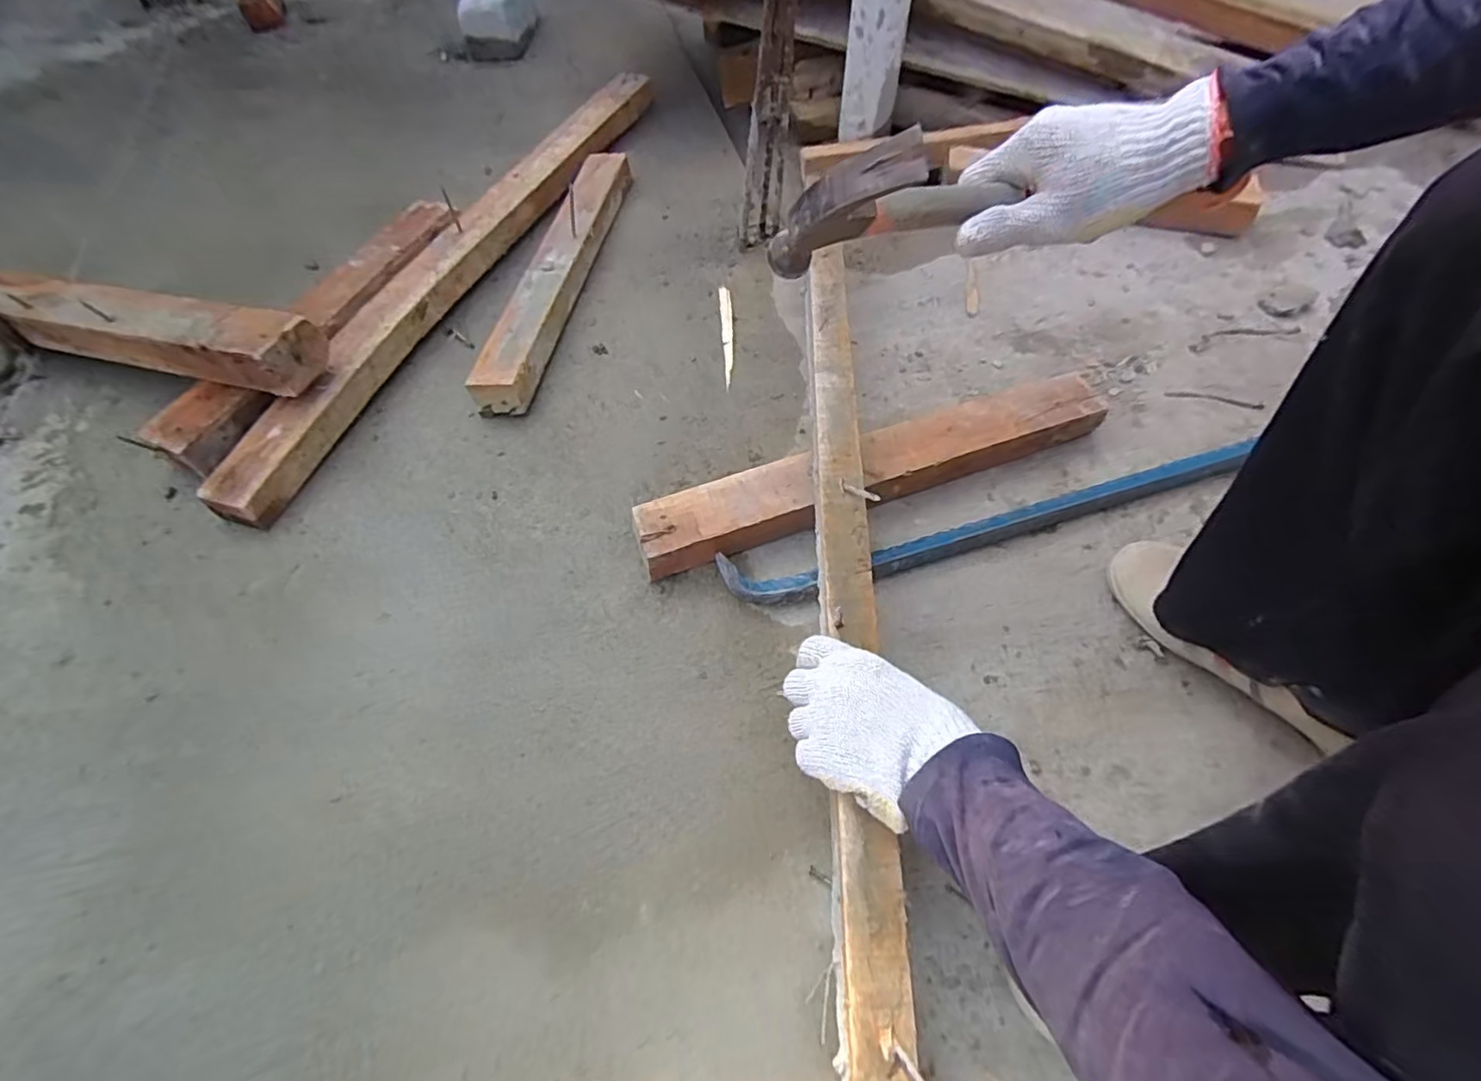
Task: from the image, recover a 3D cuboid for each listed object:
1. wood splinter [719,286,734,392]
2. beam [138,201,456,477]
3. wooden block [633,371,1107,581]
[{"bbox_3d":[-0.015,-0.247,0.750,0.014,0.009,0.170,-4,58,-1],"label":"wood splinter"},{"bbox_3d":[-0.490,-0.266,0.753,0.085,0.052,0.467,17,60,12],"label":"beam"},{"bbox_3d":[0.138,-0.069,0.612,0.482,0.046,0.069,-19,59,-10],"label":"wooden block"}]

